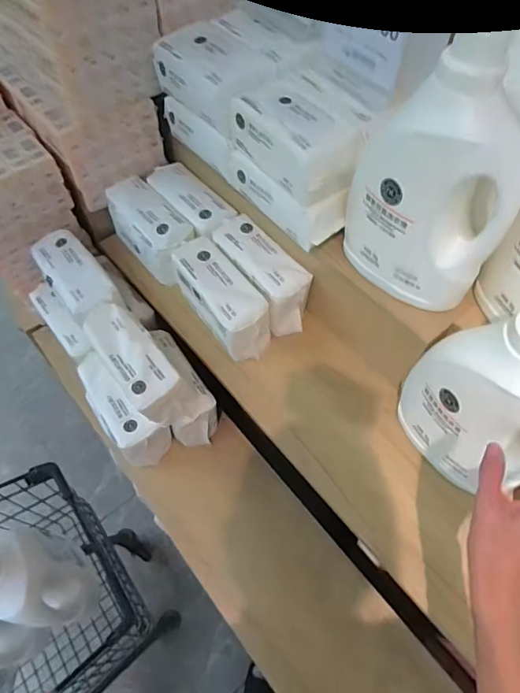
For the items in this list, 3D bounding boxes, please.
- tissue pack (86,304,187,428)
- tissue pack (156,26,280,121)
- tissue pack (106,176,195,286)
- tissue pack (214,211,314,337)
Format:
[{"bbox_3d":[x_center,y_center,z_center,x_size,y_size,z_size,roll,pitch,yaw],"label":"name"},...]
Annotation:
[{"bbox_3d":[-0.196,0.021,0.697,0.080,0.085,0.197,-35,65,-20],"label":"tissue pack"},{"bbox_3d":[-0.065,-0.420,0.703,0.110,0.072,0.193,-33,64,-19],"label":"tissue pack"},{"bbox_3d":[-0.190,-0.208,0.801,0.094,0.067,0.213,-35,65,-19],"label":"tissue pack"},{"bbox_3d":[0.002,-0.125,0.764,0.083,0.095,0.200,-31,63,-18],"label":"tissue pack"}]

